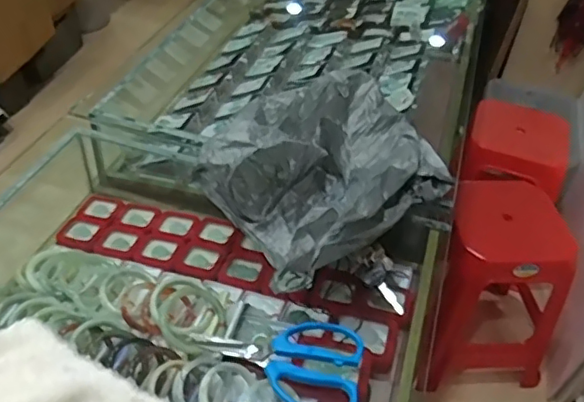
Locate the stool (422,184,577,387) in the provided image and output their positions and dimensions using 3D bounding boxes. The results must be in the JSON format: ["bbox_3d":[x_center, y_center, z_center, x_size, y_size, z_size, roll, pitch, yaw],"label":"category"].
[{"bbox_3d":[0.535,0.212,1.589,0.333,0.494,0.329,1,43,-5],"label":"stool"}]

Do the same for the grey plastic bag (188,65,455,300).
[{"bbox_3d":[0.052,-0.050,0.757,0.224,0.113,0.336,35,50,28],"label":"grey plastic bag"}]

